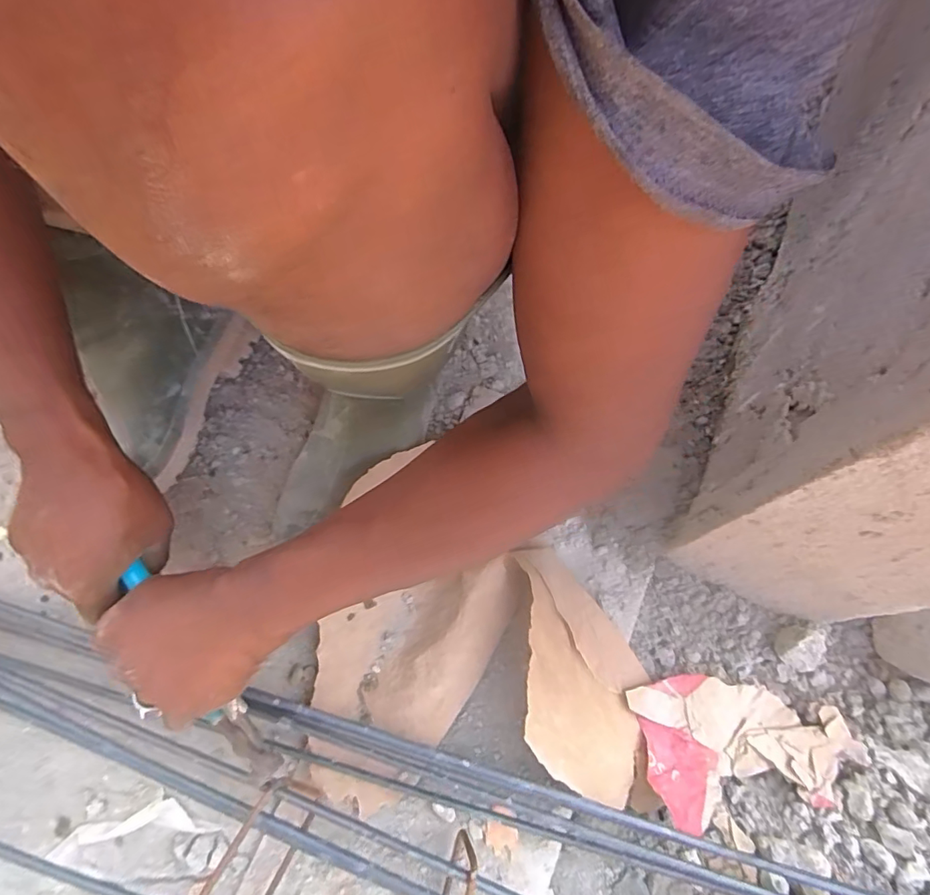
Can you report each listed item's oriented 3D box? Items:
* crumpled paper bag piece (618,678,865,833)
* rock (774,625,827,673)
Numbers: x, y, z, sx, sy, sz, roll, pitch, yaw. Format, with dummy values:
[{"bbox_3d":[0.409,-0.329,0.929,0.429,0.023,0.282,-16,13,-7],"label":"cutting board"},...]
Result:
[{"bbox_3d":[0.229,0.234,0.404,0.179,0.034,0.096,-2,71,-3],"label":"crumpled paper bag piece"},{"bbox_3d":[0.288,0.172,0.435,0.037,0.030,0.037,2,69,-1],"label":"rock"}]

